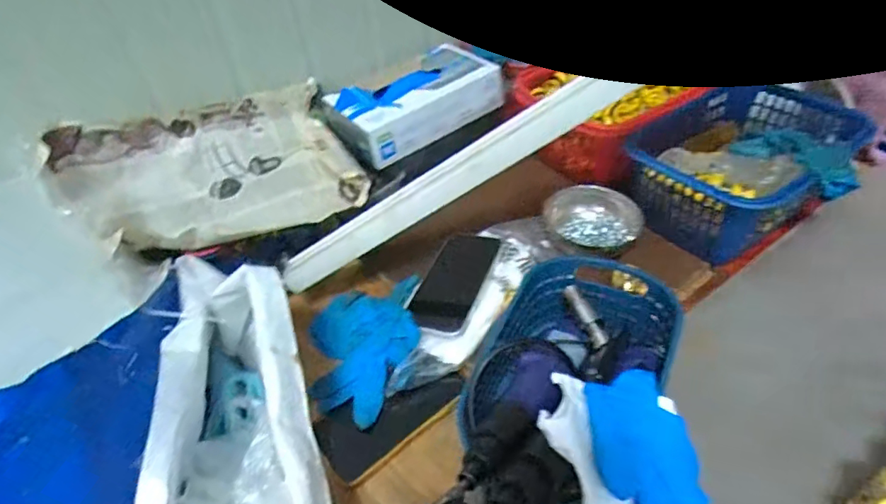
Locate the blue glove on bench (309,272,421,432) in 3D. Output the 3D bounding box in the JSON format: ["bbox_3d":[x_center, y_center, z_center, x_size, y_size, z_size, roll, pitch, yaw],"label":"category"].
[{"bbox_3d":[-0.084,0.099,0.537,0.122,0.047,0.167,-5,43,0],"label":"blue glove on bench"}]

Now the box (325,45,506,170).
[{"bbox_3d":[-0.038,-0.212,0.718,0.227,0.070,0.124,-29,48,-23],"label":"box"}]

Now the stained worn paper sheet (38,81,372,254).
[{"bbox_3d":[-0.272,-0.102,0.595,0.309,0.109,0.212,-21,45,-16],"label":"stained worn paper sheet"}]

